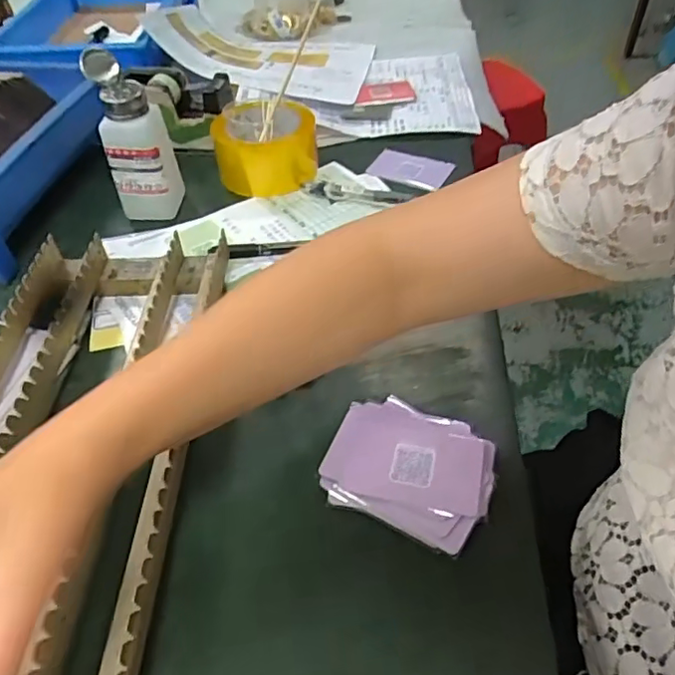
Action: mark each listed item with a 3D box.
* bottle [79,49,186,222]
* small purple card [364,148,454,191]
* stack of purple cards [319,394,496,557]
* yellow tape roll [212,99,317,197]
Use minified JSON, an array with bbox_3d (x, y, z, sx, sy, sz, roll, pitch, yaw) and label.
[{"bbox_3d":[-0.192,-0.188,0.565,0.063,0.146,0.057,-16,48,-12],"label":"bottle"},{"bbox_3d":[0.081,-0.188,0.653,0.084,0.005,0.053,20,58,19],"label":"small purple card"},{"bbox_3d":[0.049,0.081,0.384,0.101,0.018,0.090,17,50,18],"label":"stack of purple cards"},{"bbox_3d":[-0.076,-0.207,0.627,0.094,0.069,0.089,-1,46,2],"label":"yellow tape roll"}]

